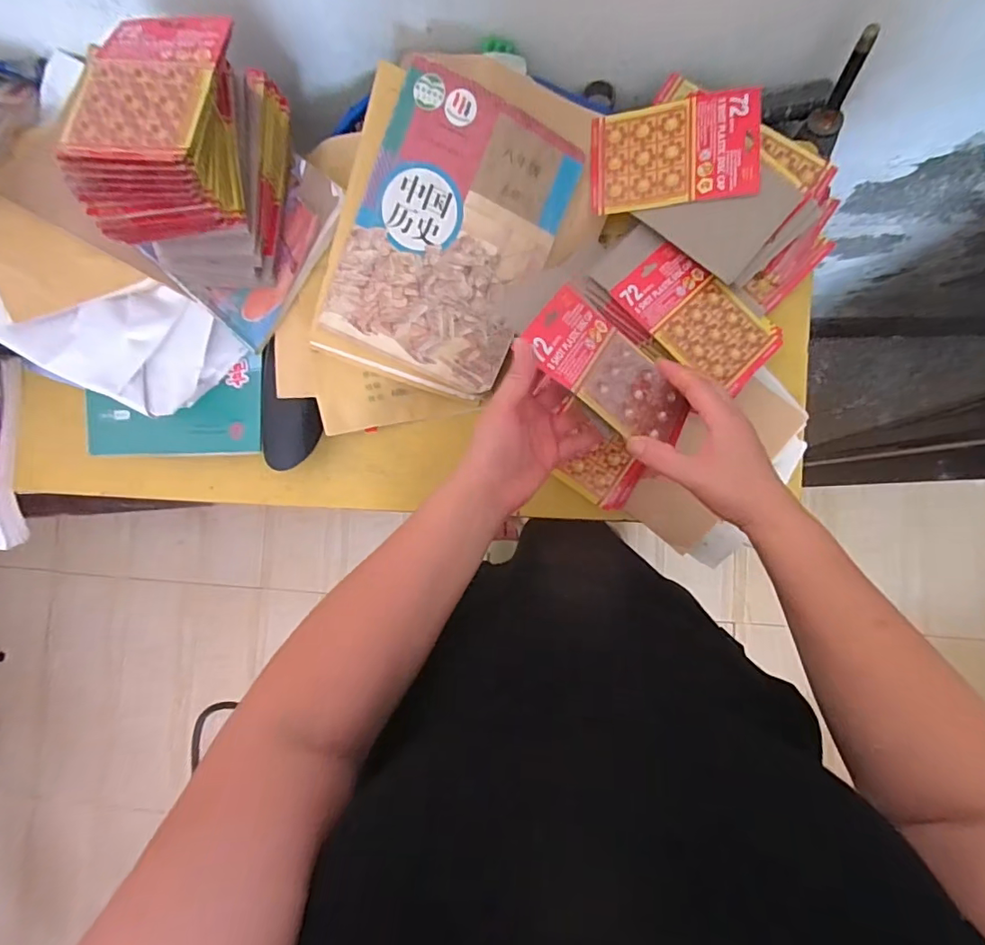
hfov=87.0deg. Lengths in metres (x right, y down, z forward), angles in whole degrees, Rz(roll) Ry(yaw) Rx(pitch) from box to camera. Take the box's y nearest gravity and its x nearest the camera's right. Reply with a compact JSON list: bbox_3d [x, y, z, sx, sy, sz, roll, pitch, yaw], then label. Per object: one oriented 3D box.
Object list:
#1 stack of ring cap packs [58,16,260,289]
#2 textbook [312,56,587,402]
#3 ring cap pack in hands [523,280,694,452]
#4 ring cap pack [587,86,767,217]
[{"bbox_3d":[-0.264,-0.278,0.451,0.111,0.145,0.177,1,87,6],"label":"stack of ring cap packs"},{"bbox_3d":[-0.043,-0.223,0.513,0.183,0.019,0.274,22,101,-9],"label":"textbook"},{"bbox_3d":[0.097,-0.081,0.422,0.148,0.008,0.092,41,54,-4],"label":"ring cap pack in hands"},{"bbox_3d":[0.170,-0.302,0.490,0.149,0.007,0.097,1,91,19],"label":"ring cap pack"}]

